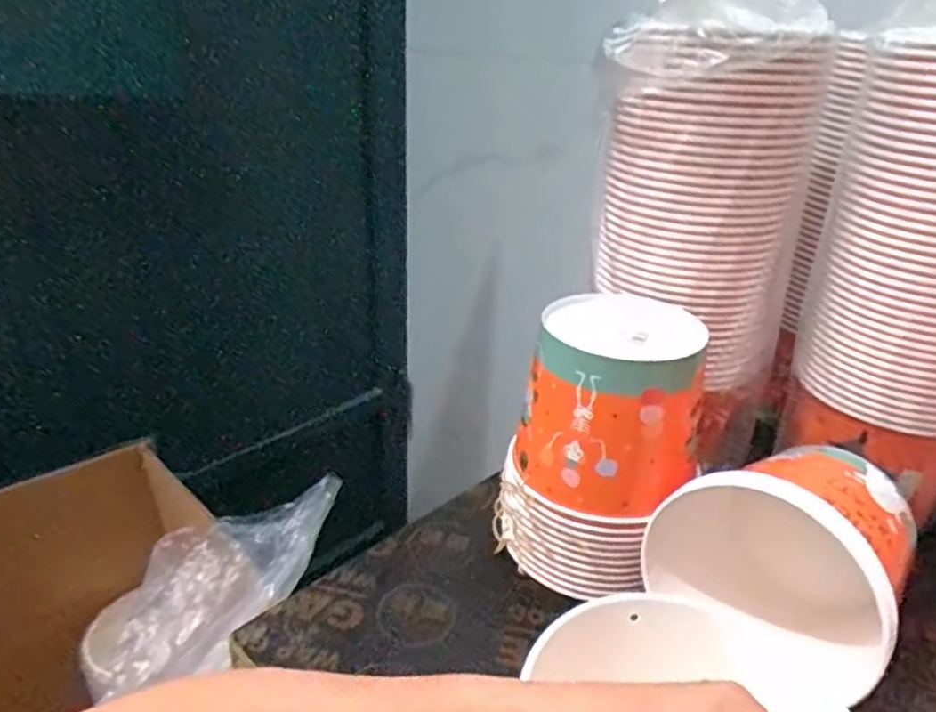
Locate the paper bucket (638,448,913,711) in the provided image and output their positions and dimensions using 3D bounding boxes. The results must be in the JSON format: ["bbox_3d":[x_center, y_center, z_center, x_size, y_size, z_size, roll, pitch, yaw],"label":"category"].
[{"bbox_3d":[0.246,0.145,0.508,0.159,0.145,0.162,-21,35,-38],"label":"paper bucket"}]

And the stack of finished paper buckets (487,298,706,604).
[{"bbox_3d":[0.111,0.080,0.578,0.145,0.226,0.133,16,30,26],"label":"stack of finished paper buckets"}]

